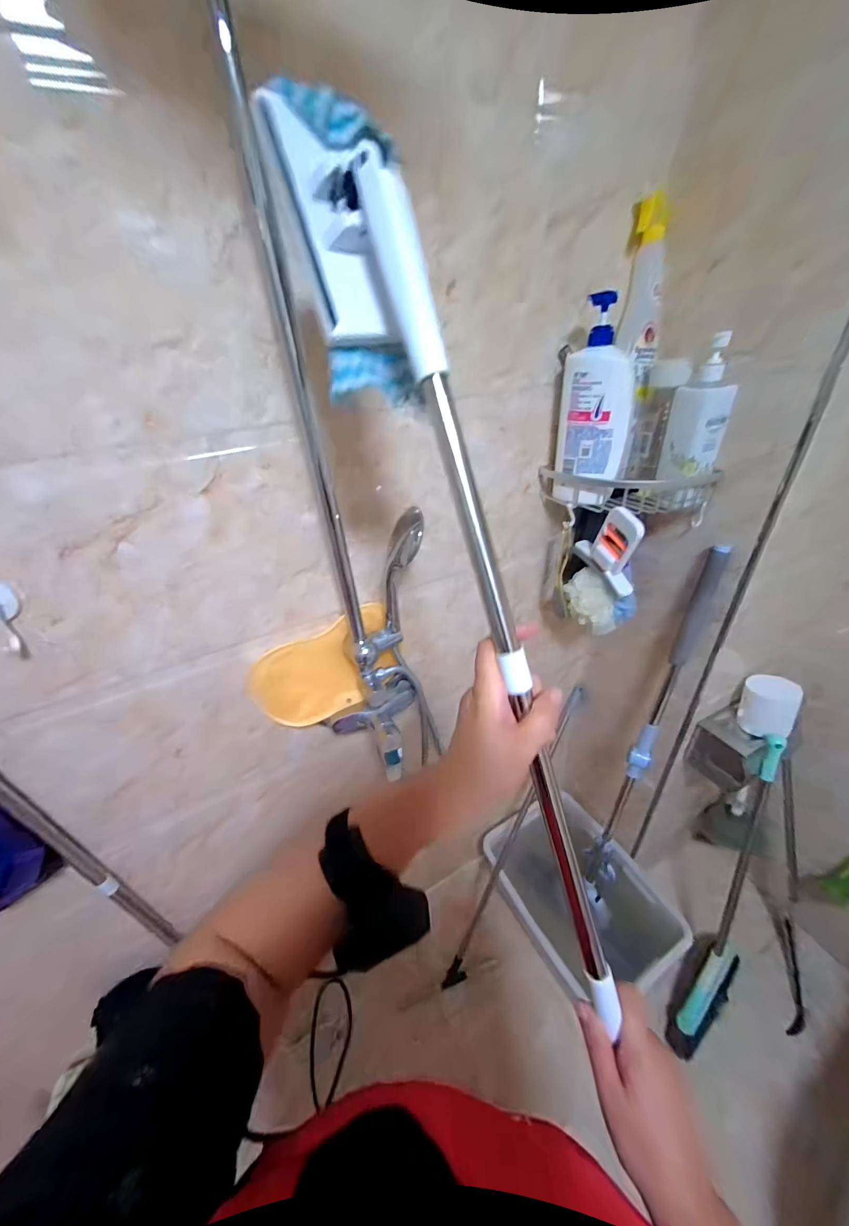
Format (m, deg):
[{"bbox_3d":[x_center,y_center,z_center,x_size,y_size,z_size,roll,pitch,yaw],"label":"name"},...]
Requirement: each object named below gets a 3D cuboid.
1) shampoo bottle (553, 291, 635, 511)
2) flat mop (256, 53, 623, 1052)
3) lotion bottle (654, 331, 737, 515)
[{"bbox_3d":[0.273,-0.316,0.619,0.107,0.269,0.052,3,34,12],"label":"shampoo bottle"},{"bbox_3d":[0.046,-0.002,0.306,0.073,0.740,0.079,-23,7,-24],"label":"flat mop"},{"bbox_3d":[0.417,-0.280,0.598,0.071,0.215,0.056,1,34,9],"label":"lotion bottle"}]

